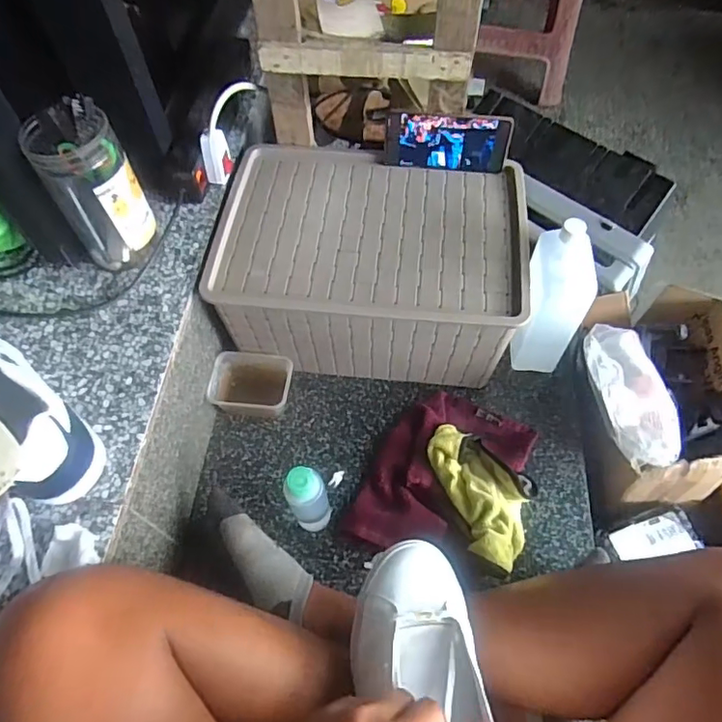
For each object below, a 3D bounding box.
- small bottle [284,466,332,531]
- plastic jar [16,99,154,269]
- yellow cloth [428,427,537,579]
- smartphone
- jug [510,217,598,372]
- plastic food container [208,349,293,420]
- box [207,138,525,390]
[{"bbox_3d":[-0.058,0.165,0.630,0.042,0.138,0.041,-1,59,1],"label":"small bottle"},{"bbox_3d":[-0.295,-0.191,0.611,0.084,0.180,0.085,-1,59,1],"label":"plastic jar"},{"bbox_3d":[0.158,0.155,0.662,0.113,0.047,0.185,-17,60,-9],"label":"yellow cloth"},{"bbox_3d":[0.117,-0.295,0.737,0.163,0.075,0.008,5,47,7],"label":"smartphone"},{"bbox_3d":[0.246,-0.078,0.709,0.069,0.206,0.098,-1,59,1],"label":"jug"},{"bbox_3d":[-0.147,0.037,0.740,0.103,0.054,0.079,8,60,6],"label":"plastic food container"},{"bbox_3d":[0.015,-0.135,0.766,0.387,0.156,0.277,5,60,4],"label":"box"}]

